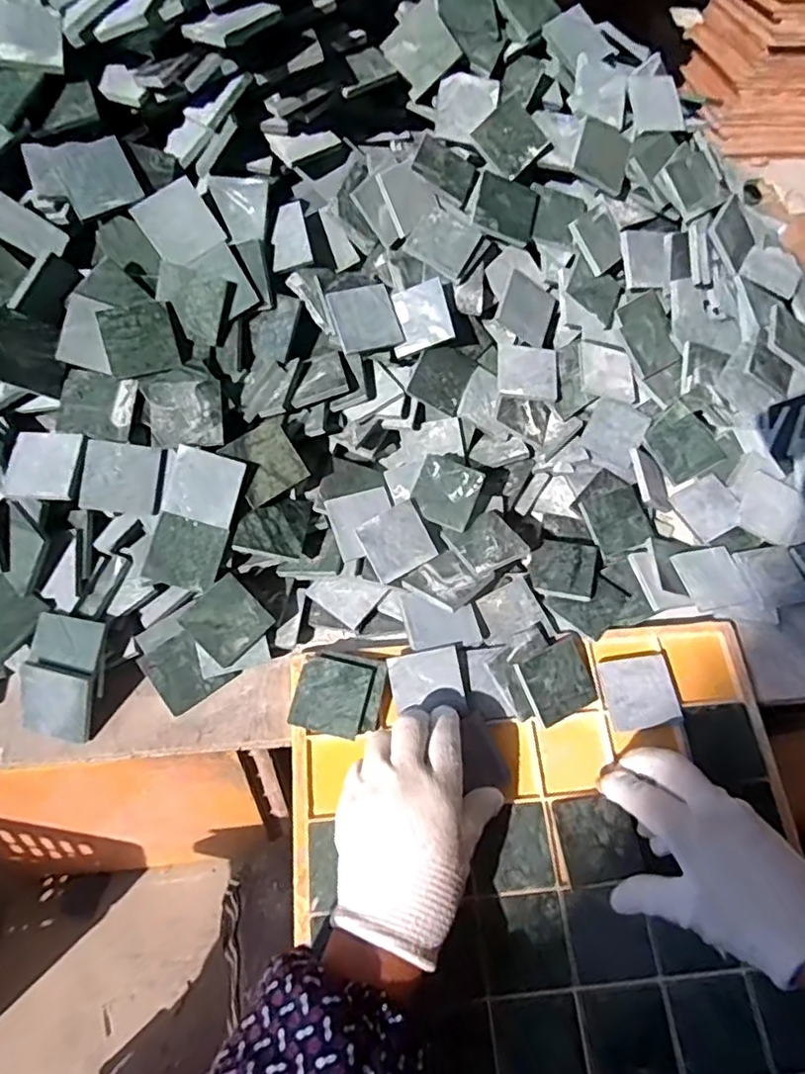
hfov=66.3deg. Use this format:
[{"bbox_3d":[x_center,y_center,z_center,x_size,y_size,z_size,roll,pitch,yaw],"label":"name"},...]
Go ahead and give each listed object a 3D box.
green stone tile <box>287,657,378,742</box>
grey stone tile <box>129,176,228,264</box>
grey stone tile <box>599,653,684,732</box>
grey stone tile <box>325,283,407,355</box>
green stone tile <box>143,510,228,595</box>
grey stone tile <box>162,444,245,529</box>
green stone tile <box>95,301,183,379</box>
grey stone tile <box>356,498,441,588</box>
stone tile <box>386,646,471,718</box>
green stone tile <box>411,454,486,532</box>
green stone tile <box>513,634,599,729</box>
[{"bbox_3d":[-0.051,0.113,0.438,0.051,0.004,0.052,11,73,9],"label":"green stone tile"},{"bbox_3d":[-0.167,-0.235,0.463,0.049,0.007,0.051,-34,105,-5],"label":"grey stone tile"},{"bbox_3d":[0.174,0.111,0.448,0.049,0.006,0.049,-8,59,-6],"label":"grey stone tile"},{"bbox_3d":[-0.029,-0.173,0.487,0.052,0.004,0.049,-19,92,-19],"label":"grey stone tile"},{"bbox_3d":[-0.157,0.012,0.449,0.050,0.004,0.049,15,85,-10],"label":"green stone tile"},{"bbox_3d":[-0.144,-0.037,0.449,0.049,0.004,0.050,16,93,-4],"label":"grey stone tile"},{"bbox_3d":[-0.197,-0.148,0.463,0.050,0.048,0.005,-17,16,-18],"label":"green stone tile"},{"bbox_3d":[-0.004,0.004,0.477,0.050,0.007,0.049,-29,90,-12],"label":"grey stone tile"},{"bbox_3d":[0.018,0.104,0.433,0.050,0.009,0.046,-13,80,5],"label":"stone tile"},{"bbox_3d":[0.035,-0.036,0.490,0.050,0.004,0.050,21,86,8],"label":"green stone tile"},{"bbox_3d":[0.112,0.104,0.446,0.052,0.005,0.049,-23,82,-21],"label":"green stone tile"}]

